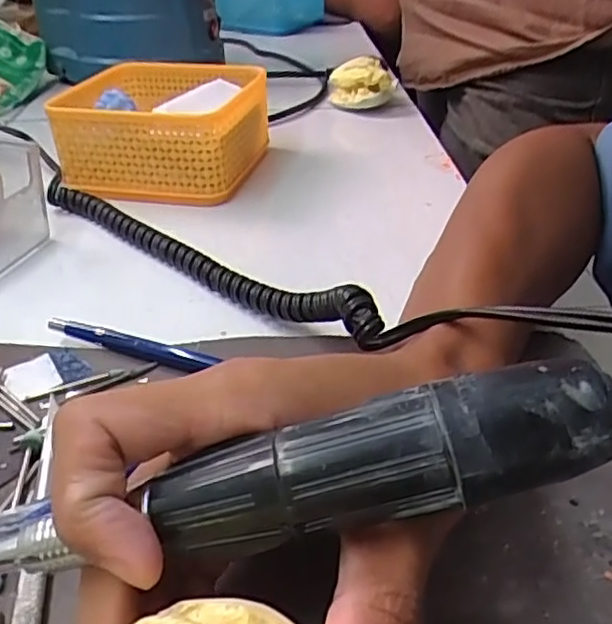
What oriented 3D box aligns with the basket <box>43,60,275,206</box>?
[{"bbox_3d":[-0.102,-0.142,0.493,0.125,0.066,0.140,5,35,11],"label":"basket"}]

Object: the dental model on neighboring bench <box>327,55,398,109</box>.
[{"bbox_3d":[0.055,-0.225,0.627,0.066,0.039,0.059,1,34,5],"label":"dental model on neighboring bench"}]

